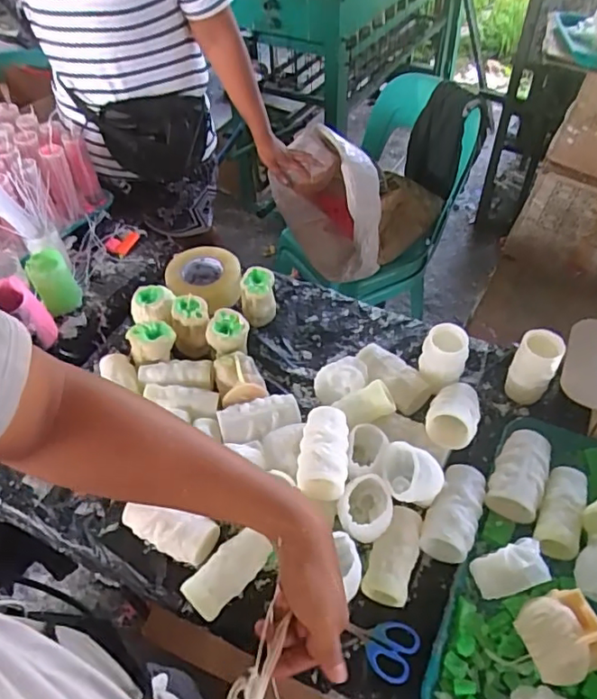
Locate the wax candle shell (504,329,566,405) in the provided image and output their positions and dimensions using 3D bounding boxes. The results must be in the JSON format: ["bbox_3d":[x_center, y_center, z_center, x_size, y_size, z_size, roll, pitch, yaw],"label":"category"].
[{"bbox_3d":[0.345,0.027,0.823,0.060,0.116,0.047,18,53,17],"label":"wax candle shell"}]

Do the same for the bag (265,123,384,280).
[{"bbox_3d":[0.067,-0.365,1.401,0.214,0.279,0.357,-12,50,-8],"label":"bag"}]

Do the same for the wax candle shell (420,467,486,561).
[{"bbox_3d":[0.202,0.206,0.723,0.058,0.049,0.121,20,53,18],"label":"wax candle shell"}]

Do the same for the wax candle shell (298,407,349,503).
[{"bbox_3d":[0.033,0.134,0.741,0.064,0.051,0.125,2,50,4],"label":"wax candle shell"}]

